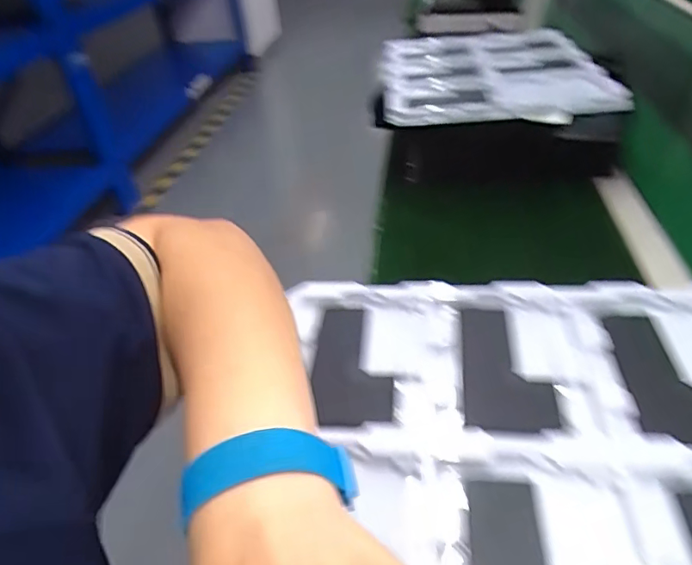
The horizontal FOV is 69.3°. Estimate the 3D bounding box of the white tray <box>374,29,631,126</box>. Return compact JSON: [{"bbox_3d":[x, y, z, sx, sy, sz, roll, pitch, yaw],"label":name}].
[{"bbox_3d":[0.186,-0.289,0.669,0.290,0.036,0.311,-7,43,0],"label":"white tray"}]

